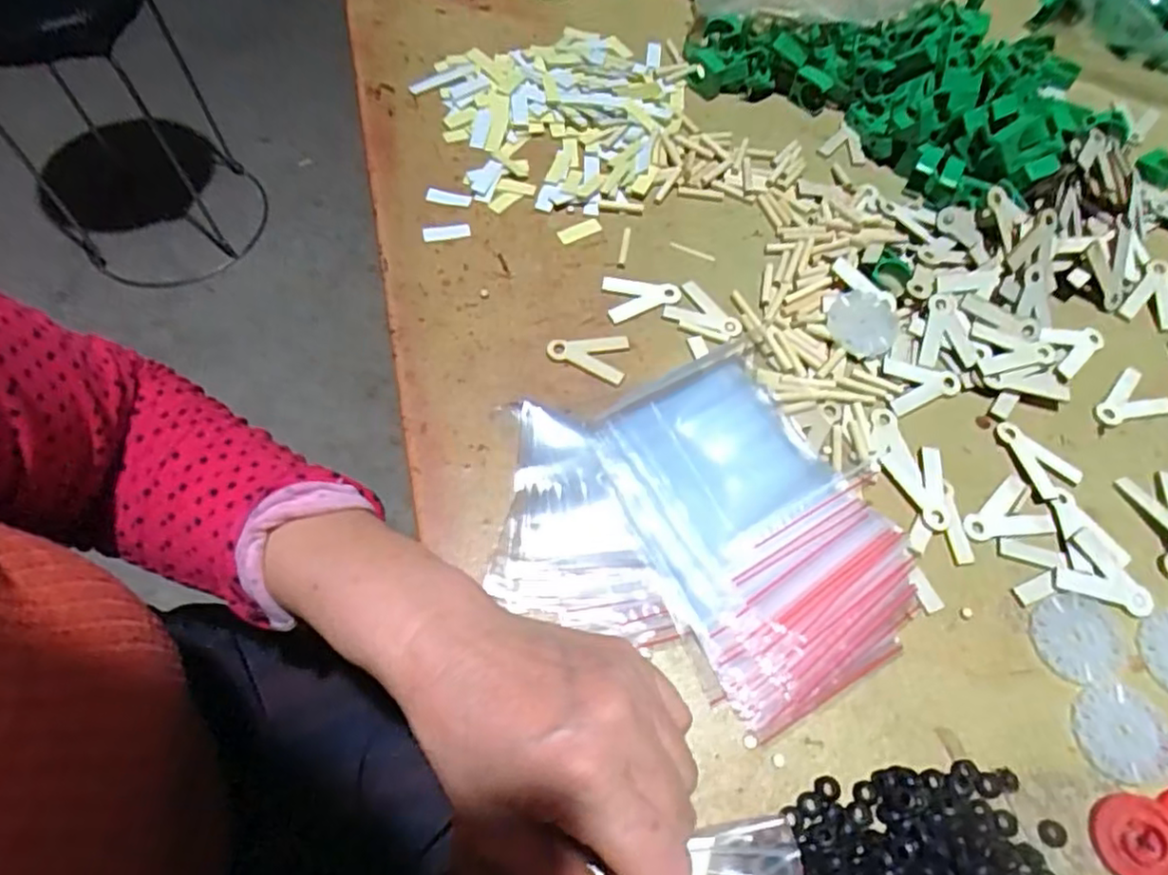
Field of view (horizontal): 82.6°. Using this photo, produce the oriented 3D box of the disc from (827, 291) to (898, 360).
[{"bbox_3d":[0.159,-0.067,0.377,0.037,0.004,0.046,25,64,11],"label":"disc"}]

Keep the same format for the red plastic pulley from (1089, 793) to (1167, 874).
[{"bbox_3d":[0.221,0.161,0.264,0.032,0.004,0.033,-14,68,12],"label":"red plastic pulley"}]

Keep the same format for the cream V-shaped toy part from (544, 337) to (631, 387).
[{"bbox_3d":[0.002,-0.046,0.366,0.043,0.004,0.030,9,62,3],"label":"cream V-shaped toy part"}]

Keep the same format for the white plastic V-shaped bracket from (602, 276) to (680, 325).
[{"bbox_3d":[0.034,-0.082,0.385,0.043,0.004,0.030,-8,62,-6],"label":"white plastic V-shaped bracket"}]

